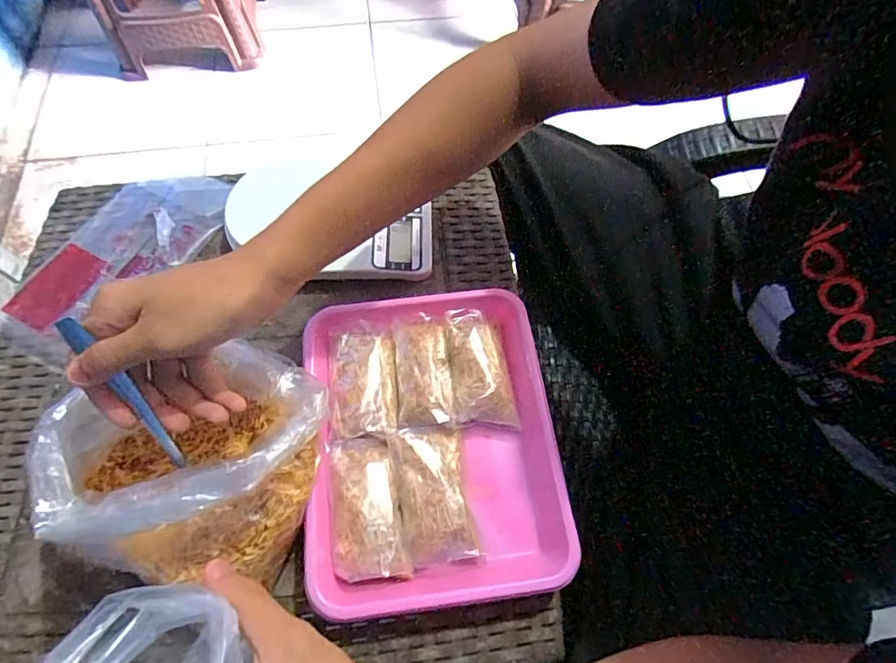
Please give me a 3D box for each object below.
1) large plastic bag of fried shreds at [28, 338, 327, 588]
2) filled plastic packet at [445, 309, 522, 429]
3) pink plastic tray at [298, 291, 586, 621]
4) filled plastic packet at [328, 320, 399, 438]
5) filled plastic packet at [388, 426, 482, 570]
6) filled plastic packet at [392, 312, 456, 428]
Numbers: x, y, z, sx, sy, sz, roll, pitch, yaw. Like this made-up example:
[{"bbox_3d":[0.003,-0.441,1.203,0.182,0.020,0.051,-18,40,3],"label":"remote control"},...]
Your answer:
[{"bbox_3d":[-0.154,0.083,0.301,0.156,0.085,0.121,-24,68,-13],"label":"large plastic bag of fried shreds"},{"bbox_3d":[0.025,0.027,0.376,0.046,0.020,0.092,-8,65,-6],"label":"filled plastic packet"},{"bbox_3d":[-0.010,0.078,0.358,0.176,0.035,0.215,-6,65,-5],"label":"pink plastic tray"},{"bbox_3d":[-0.065,0.035,0.369,0.050,0.011,0.087,-5,65,-4],"label":"filled plastic packet"},{"bbox_3d":[-0.011,0.115,0.342,0.049,0.021,0.090,-8,65,-6],"label":"filled plastic packet"},{"bbox_3d":[-0.019,0.028,0.369,0.041,0.015,0.088,-5,65,-4],"label":"filled plastic packet"}]

